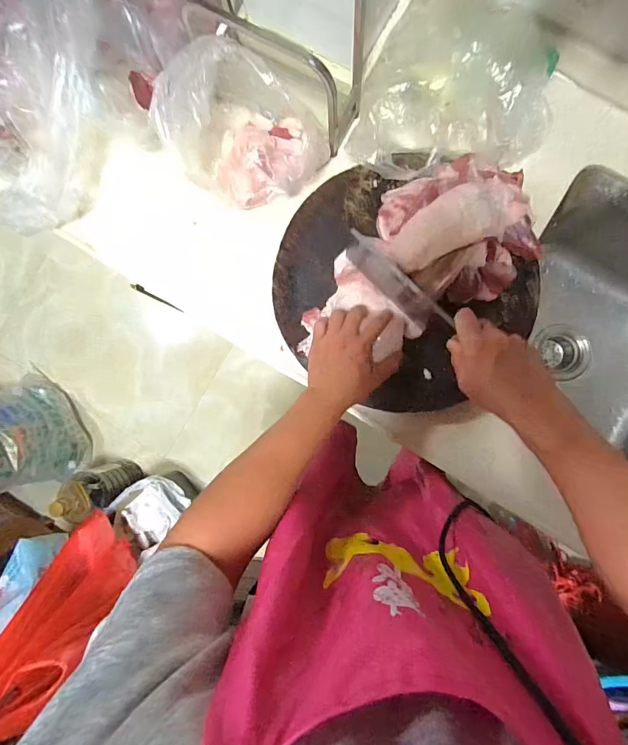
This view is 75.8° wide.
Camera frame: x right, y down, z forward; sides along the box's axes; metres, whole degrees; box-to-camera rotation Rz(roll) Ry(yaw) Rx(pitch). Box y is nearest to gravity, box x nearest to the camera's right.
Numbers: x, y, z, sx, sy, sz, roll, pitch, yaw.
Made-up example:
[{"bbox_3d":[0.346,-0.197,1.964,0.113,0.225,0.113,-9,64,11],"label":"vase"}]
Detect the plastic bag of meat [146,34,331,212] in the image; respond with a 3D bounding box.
[{"bbox_3d":[-0.091,-0.319,0.549,0.192,0.149,0.148,29,89,5],"label":"plastic bag of meat"}]

